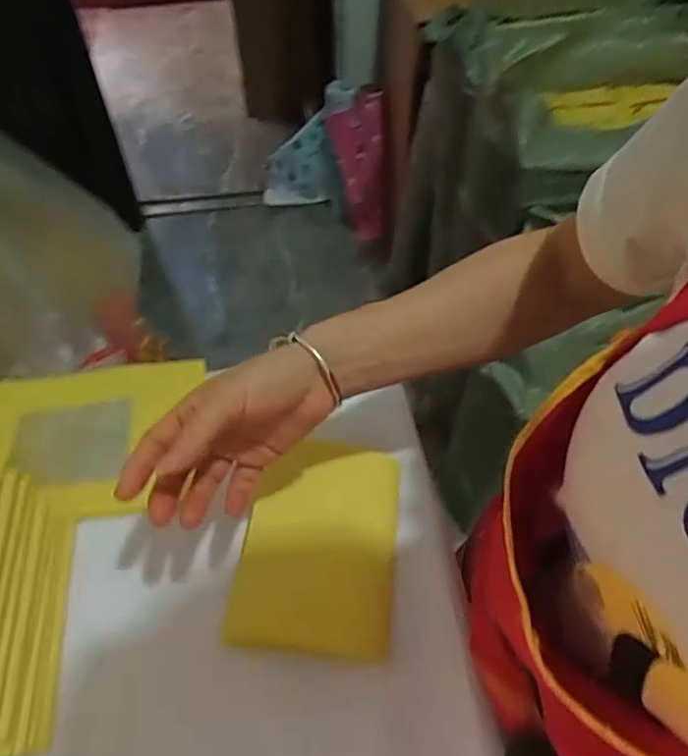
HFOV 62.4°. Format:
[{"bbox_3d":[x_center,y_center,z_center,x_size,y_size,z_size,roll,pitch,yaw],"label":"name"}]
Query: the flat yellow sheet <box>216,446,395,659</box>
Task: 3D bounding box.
[{"bbox_3d":[-0.017,0.116,0.420,0.110,0.016,0.158,10,55,-5],"label":"flat yellow sheet"}]

